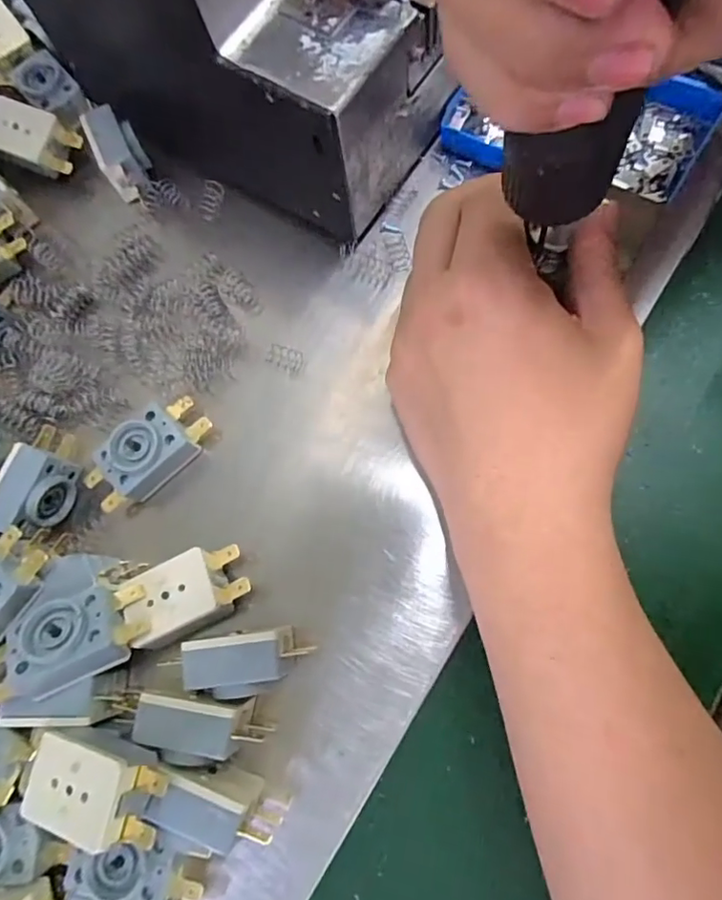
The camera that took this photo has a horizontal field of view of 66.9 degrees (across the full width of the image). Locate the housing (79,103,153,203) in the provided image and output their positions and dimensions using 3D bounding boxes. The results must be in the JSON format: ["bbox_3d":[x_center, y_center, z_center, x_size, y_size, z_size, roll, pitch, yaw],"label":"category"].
[{"bbox_3d":[-0.123,-0.152,0.279,0.023,0.024,0.036,-27,75,-1],"label":"housing"}]

